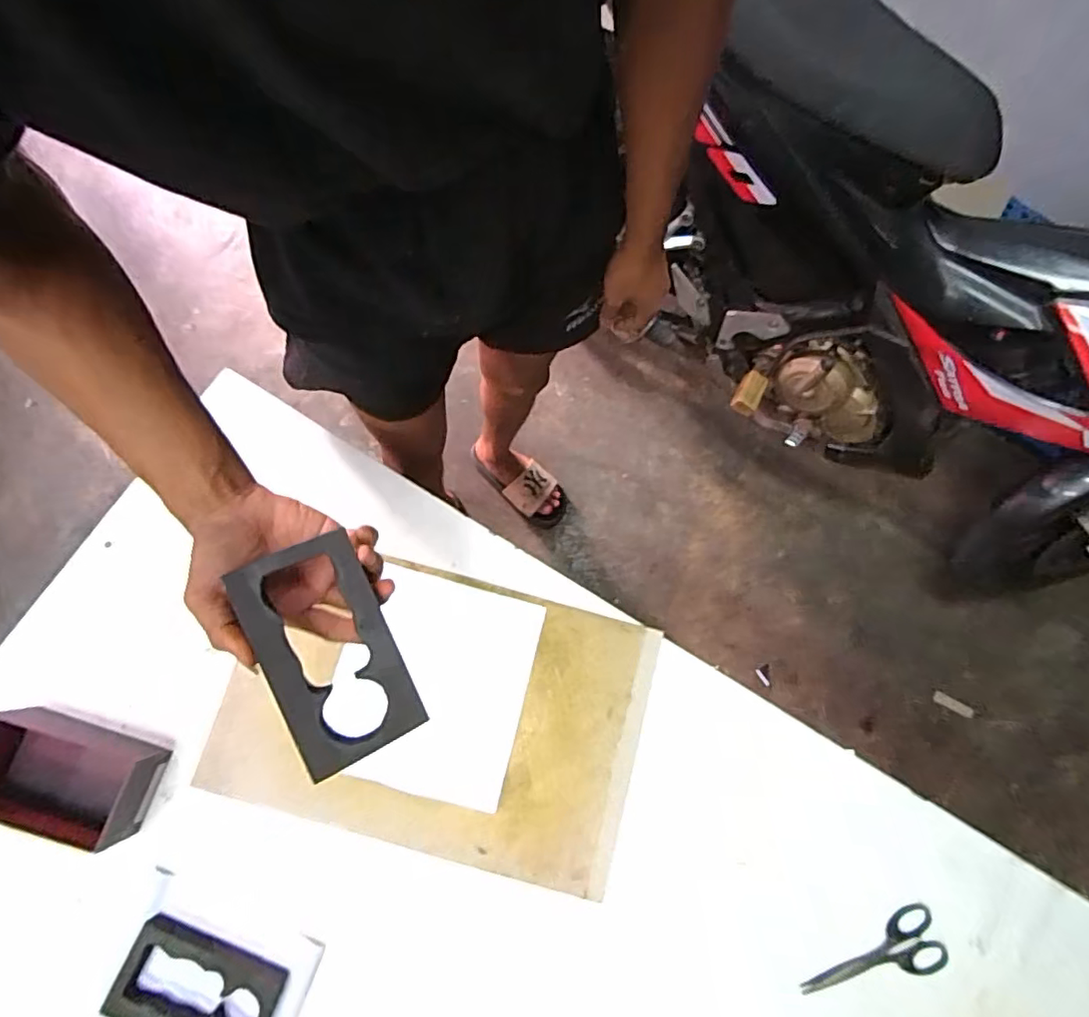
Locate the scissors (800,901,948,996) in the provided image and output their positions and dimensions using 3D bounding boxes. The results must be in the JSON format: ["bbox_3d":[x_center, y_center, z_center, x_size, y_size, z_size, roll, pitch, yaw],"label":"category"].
[{"bbox_3d":[0.341,0.475,0.597,0.154,0.016,0.068,-27,81,-8],"label":"scissors"}]

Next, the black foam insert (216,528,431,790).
[{"bbox_3d":[-0.143,0.095,0.382,0.079,0.012,0.142,-26,91,-22],"label":"black foam insert"}]

